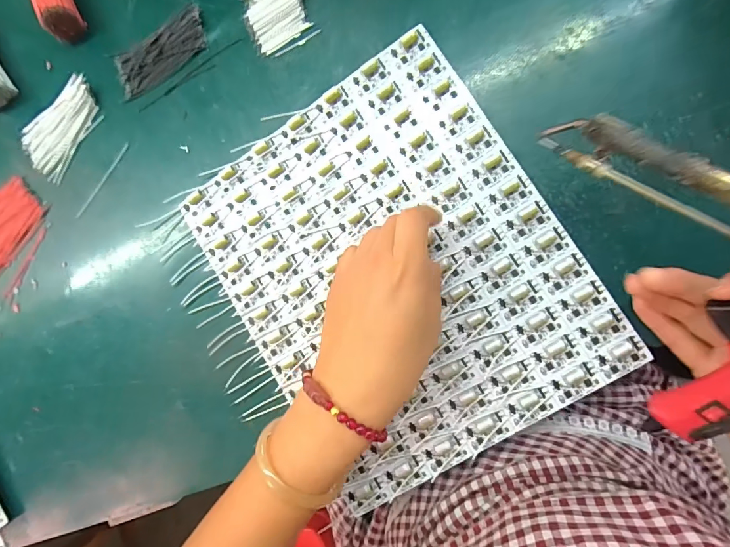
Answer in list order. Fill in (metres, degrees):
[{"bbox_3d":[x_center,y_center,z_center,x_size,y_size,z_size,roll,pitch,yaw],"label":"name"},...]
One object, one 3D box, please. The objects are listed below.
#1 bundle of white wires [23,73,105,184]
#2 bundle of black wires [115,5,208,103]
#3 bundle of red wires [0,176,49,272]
[{"bbox_3d":[-0.272,-0.131,0.364,0.085,0.008,0.058,-40,85,8],"label":"bundle of white wires"},{"bbox_3d":[-0.173,-0.186,0.343,0.090,0.009,0.039,-28,87,9],"label":"bundle of black wires"},{"bbox_3d":[-0.337,-0.045,0.374,0.052,0.011,0.083,44,97,6],"label":"bundle of red wires"}]

